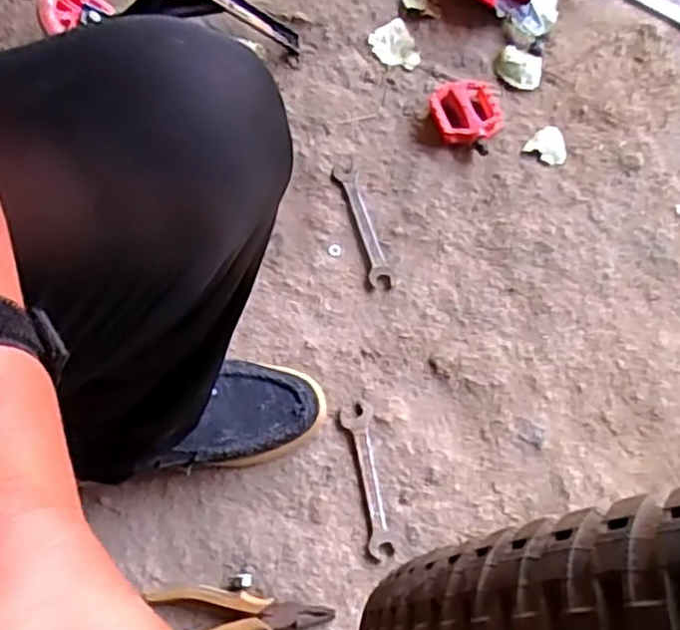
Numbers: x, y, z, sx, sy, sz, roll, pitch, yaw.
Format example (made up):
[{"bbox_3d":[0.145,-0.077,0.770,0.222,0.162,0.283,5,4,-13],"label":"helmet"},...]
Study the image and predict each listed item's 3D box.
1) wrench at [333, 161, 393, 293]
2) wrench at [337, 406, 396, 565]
[{"bbox_3d":[0.026,-0.102,0.809,0.027,0.007,0.155,-15,70,-8],"label":"wrench"},{"bbox_3d":[0.026,0.161,0.712,0.030,0.004,0.148,-8,69,-5],"label":"wrench"}]

